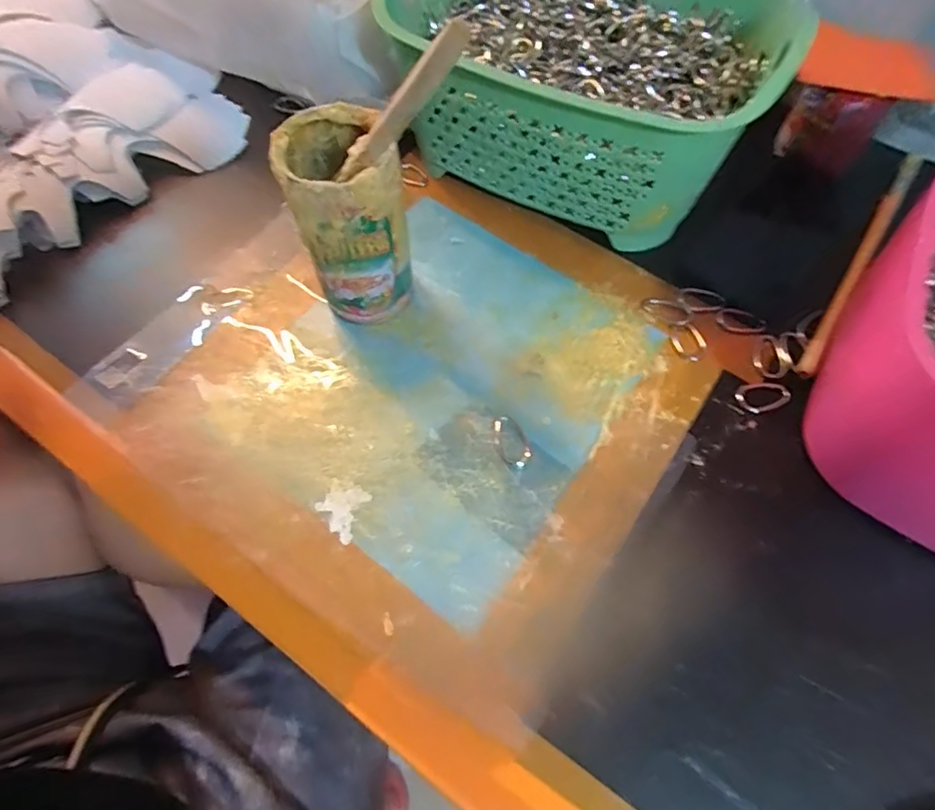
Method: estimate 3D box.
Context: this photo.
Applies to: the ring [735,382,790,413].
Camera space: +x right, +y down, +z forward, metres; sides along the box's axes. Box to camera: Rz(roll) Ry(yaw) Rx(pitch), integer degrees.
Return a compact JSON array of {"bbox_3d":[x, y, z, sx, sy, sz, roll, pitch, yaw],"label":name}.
[{"bbox_3d":[0.193,-0.006,0.347,0.033,0.004,0.020,-14,64,-7],"label":"ring"}]

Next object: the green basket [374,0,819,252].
[{"bbox_3d":[0.087,-0.245,0.396,0.257,0.117,0.205,32,67,16],"label":"green basket"}]

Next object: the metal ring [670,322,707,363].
[{"bbox_3d":[0.153,-0.044,0.368,0.023,0.004,0.031,-10,63,-5],"label":"metal ring"}]

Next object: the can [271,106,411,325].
[{"bbox_3d":[-0.071,-0.114,0.337,0.064,0.122,0.068,0,63,0],"label":"can"}]

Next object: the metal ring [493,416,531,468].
[{"bbox_3d":[0.027,0.023,0.334,0.019,0.004,0.035,-17,64,-8],"label":"metal ring"}]

